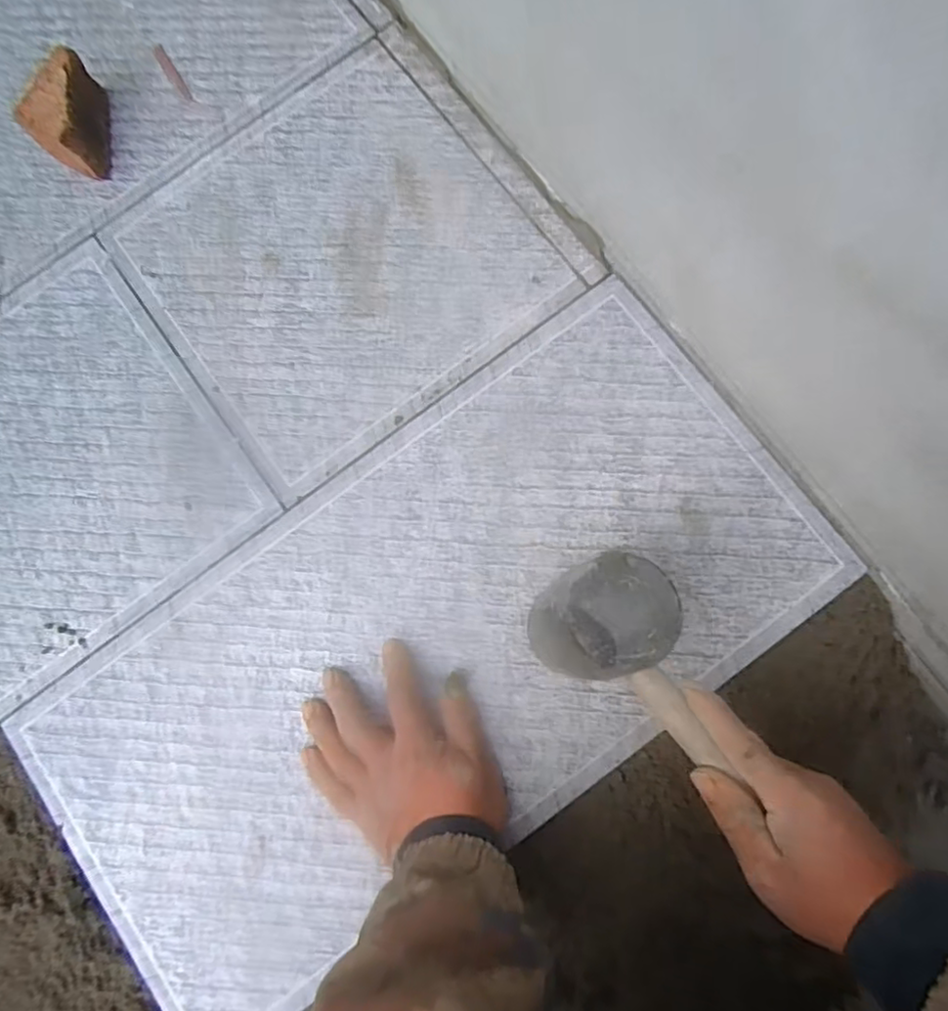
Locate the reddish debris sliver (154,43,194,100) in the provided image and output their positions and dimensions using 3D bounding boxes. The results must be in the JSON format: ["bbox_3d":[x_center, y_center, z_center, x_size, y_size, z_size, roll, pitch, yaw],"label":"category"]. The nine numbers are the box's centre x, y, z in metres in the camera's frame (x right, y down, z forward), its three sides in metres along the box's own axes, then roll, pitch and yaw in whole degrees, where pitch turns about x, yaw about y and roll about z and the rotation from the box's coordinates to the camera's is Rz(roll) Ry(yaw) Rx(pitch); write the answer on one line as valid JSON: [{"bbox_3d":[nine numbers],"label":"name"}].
[{"bbox_3d":[-0.266,-0.381,0.570,0.010,0.004,0.068,-32,82,-2],"label":"reddish debris sliver"}]

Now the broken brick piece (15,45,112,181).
[{"bbox_3d":[-0.339,-0.321,0.535,0.053,0.054,0.094,-4,82,2],"label":"broken brick piece"}]

